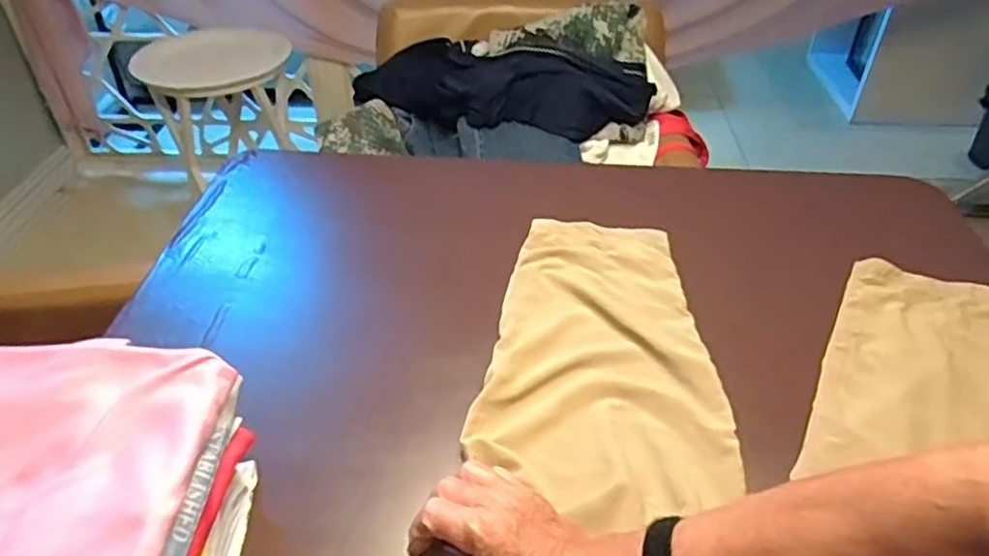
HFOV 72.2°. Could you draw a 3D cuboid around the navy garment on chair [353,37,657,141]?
[{"bbox_3d":[0.002,-0.373,1.300,0.576,0.119,0.206,14,44,14],"label":"navy garment on chair"}]

